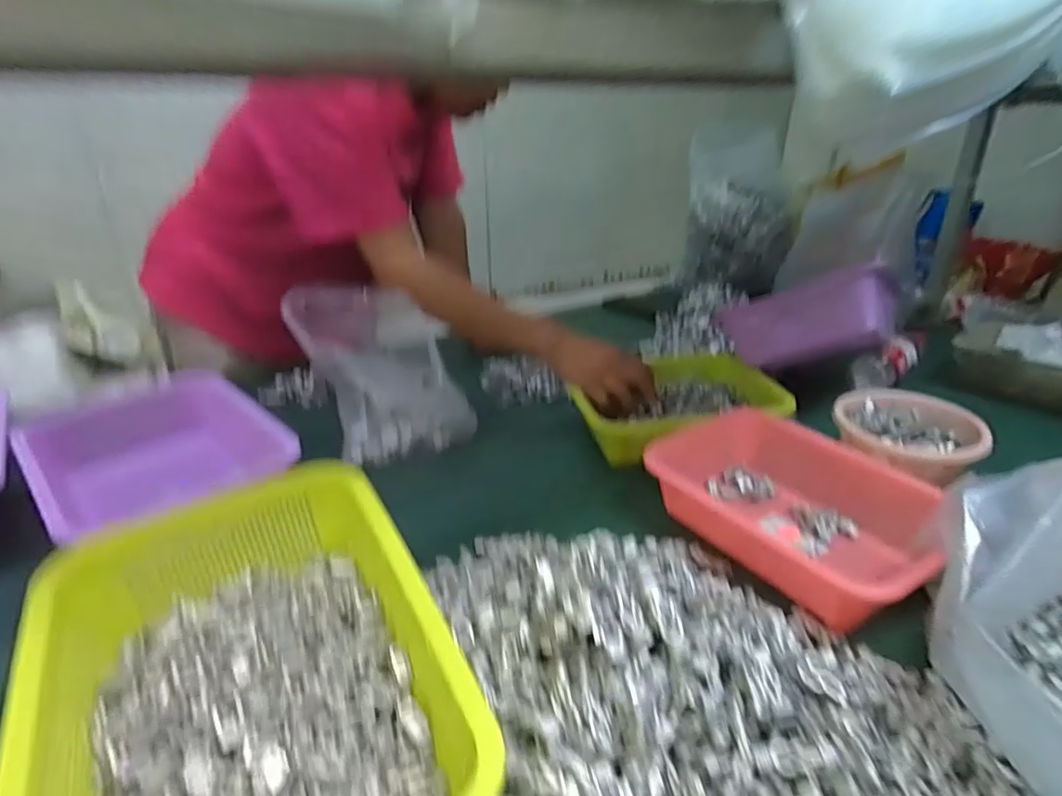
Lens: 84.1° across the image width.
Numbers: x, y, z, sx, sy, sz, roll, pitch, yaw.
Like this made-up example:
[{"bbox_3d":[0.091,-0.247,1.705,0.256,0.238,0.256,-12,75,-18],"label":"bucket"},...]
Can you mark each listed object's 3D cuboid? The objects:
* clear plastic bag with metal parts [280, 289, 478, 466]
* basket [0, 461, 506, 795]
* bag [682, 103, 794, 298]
[{"bbox_3d":[-0.190,-0.038,0.766,0.206,0.192,0.130,-9,29,-16],"label":"clear plastic bag with metal parts"},{"bbox_3d":[-0.152,0.156,0.317,0.196,0.073,0.263,-16,31,-27],"label":"basket"},{"bbox_3d":[0.435,-0.391,1.242,0.221,0.343,0.089,11,29,21],"label":"bag"}]

